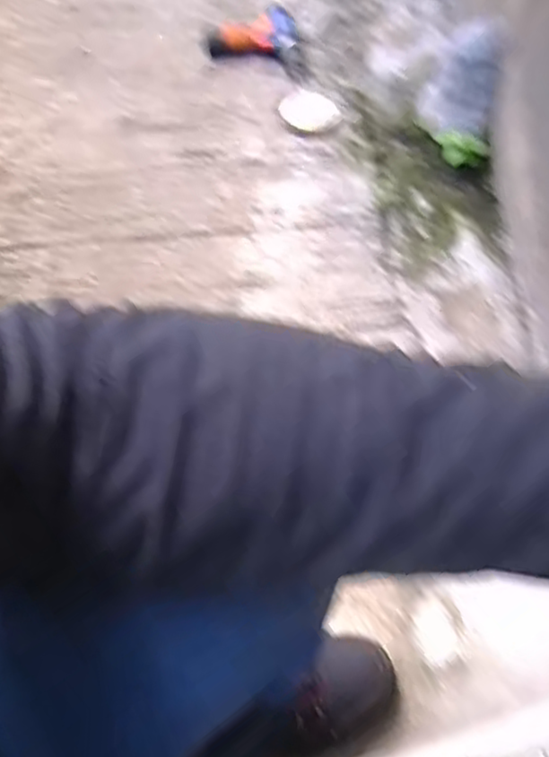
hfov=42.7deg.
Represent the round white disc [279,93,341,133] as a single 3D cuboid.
[{"bbox_3d":[0.071,-0.561,1.466,0.125,0.022,0.125,0,58,0],"label":"round white disc"}]

